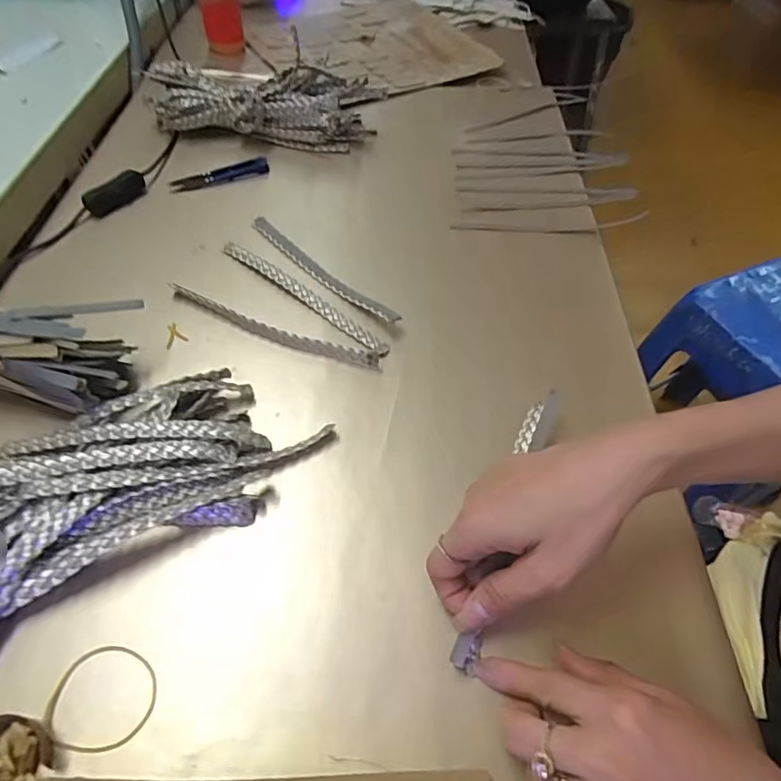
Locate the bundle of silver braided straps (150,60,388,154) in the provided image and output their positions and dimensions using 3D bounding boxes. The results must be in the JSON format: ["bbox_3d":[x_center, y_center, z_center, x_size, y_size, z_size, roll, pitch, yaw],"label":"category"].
[{"bbox_3d":[-0.135,-0.314,0.604,0.251,0.060,0.097,-5,53,-7],"label":"bundle of silver braided straps"}]

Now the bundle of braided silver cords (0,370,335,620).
[{"bbox_3d":[-0.178,0.063,0.331,0.246,0.031,0.137,-36,62,-26],"label":"bundle of braided silver cords"}]

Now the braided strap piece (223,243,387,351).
[{"bbox_3d":[-0.077,-0.084,0.455,0.183,0.006,0.013,34,58,21],"label":"braided strap piece"}]

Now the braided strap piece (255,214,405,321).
[{"bbox_3d":[-0.063,-0.107,0.471,0.015,0.015,0.185,-36,63,-26],"label":"braided strap piece"}]

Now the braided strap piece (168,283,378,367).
[{"bbox_3d":[-0.098,-0.050,0.431,0.185,0.013,0.015,21,54,12],"label":"braided strap piece"}]

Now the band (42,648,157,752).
[{"bbox_3d":[-0.147,0.156,0.277,0.052,0.004,0.047,8,53,3],"label":"band"}]

